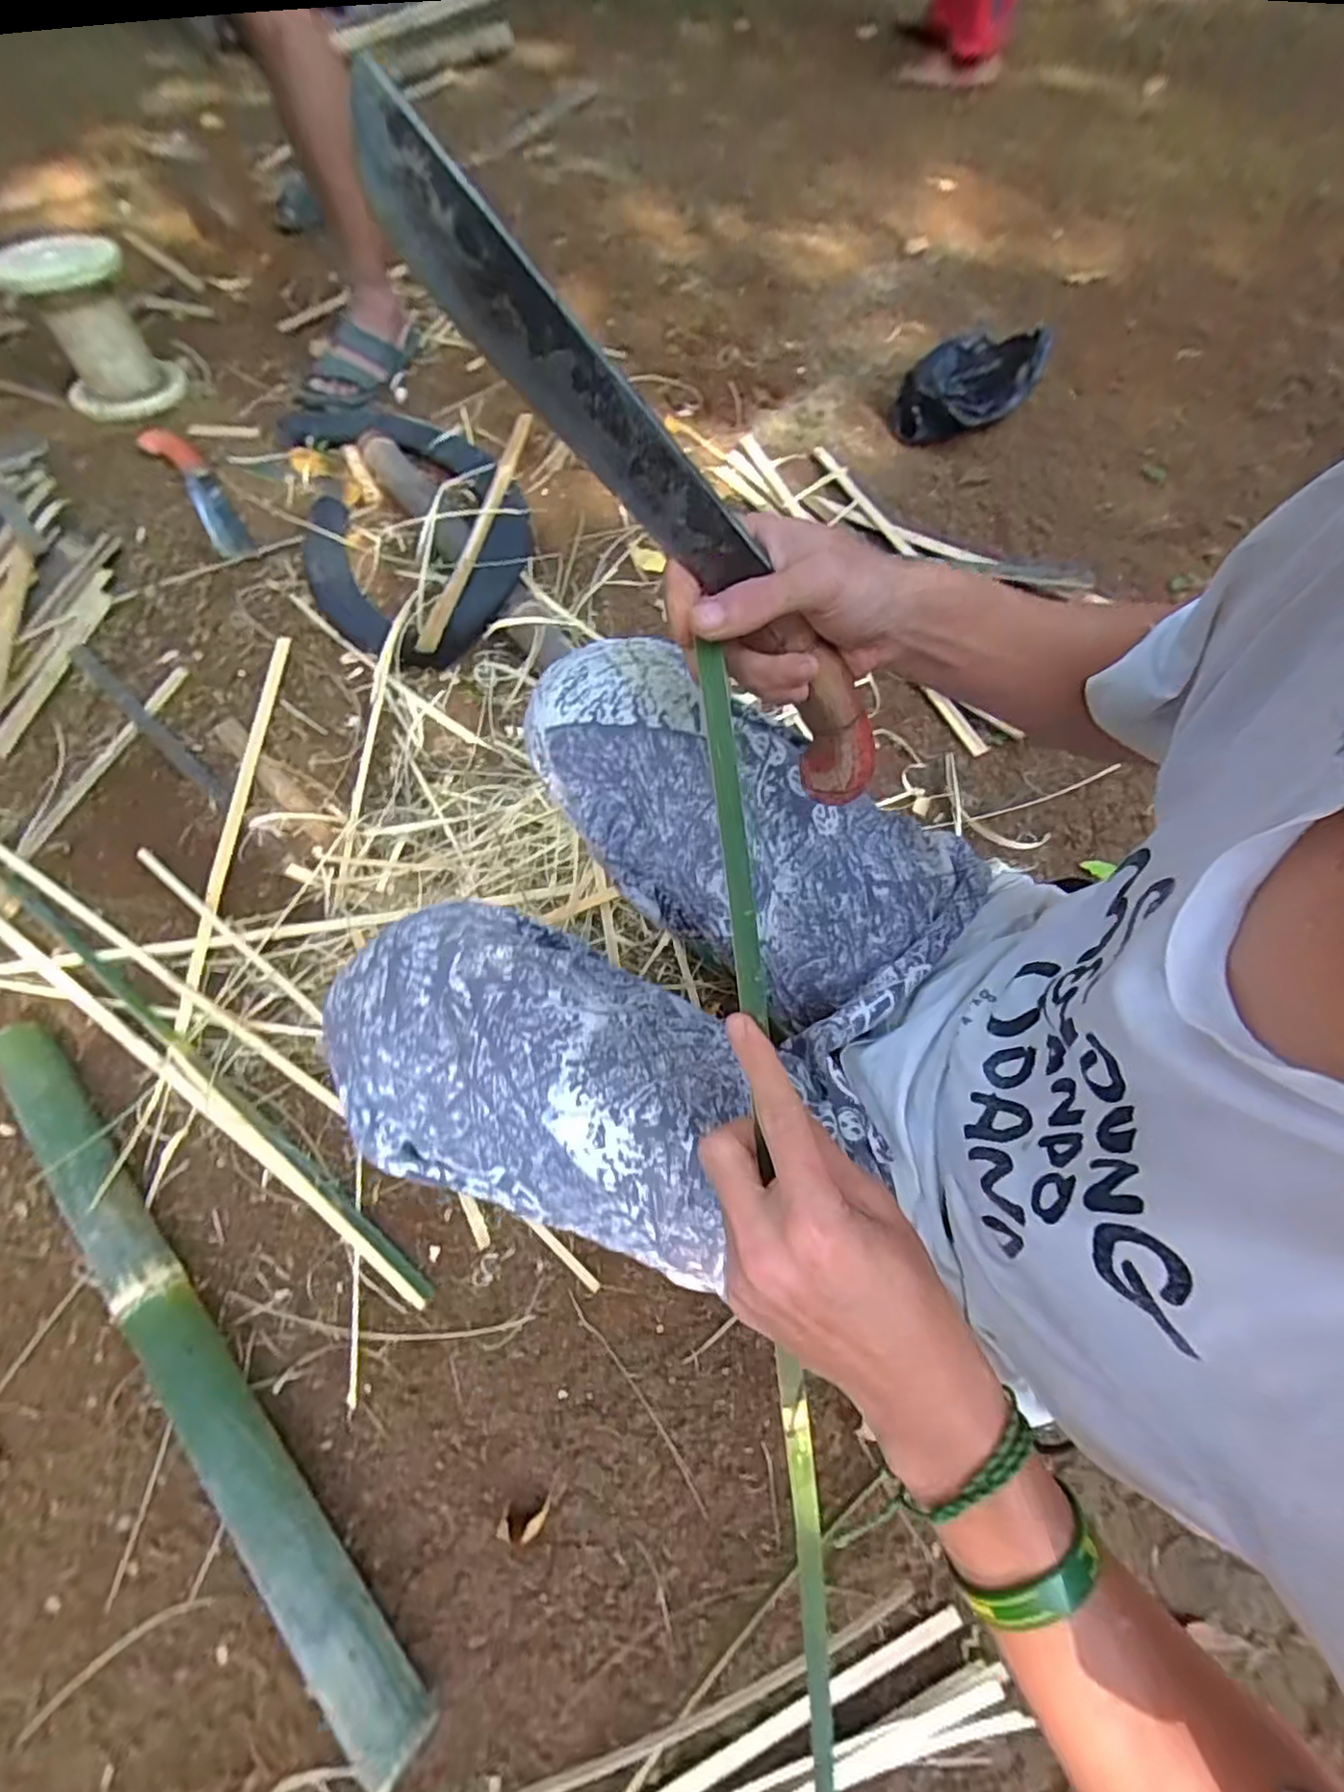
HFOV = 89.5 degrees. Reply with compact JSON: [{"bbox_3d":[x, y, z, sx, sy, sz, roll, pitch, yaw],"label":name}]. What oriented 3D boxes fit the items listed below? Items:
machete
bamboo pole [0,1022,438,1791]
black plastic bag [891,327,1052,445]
[{"bbox_3d":[0.004,-0.169,0.313,0.337,0.049,0.025,43,66,-28],"label":"machete"},{"bbox_3d":[-0.456,0.401,0.628,0.058,0.065,0.748,-41,72,-17],"label":"bamboo pole"},{"bbox_3d":[0.528,-0.885,1.174,0.261,0.117,0.116,-27,68,-12],"label":"black plastic bag"}]

